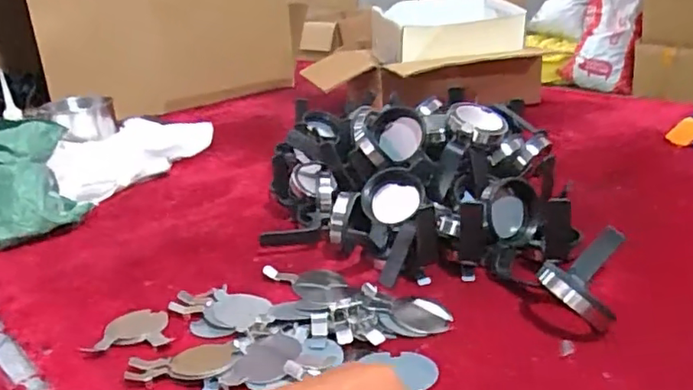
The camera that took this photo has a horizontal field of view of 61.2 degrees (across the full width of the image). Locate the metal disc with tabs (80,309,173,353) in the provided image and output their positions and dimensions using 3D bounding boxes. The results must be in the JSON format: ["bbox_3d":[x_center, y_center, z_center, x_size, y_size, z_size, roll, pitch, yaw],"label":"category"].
[{"bbox_3d":[-0.202,0.127,0.562,0.073,0.006,0.071,-3,23,1],"label":"metal disc with tabs"}]

